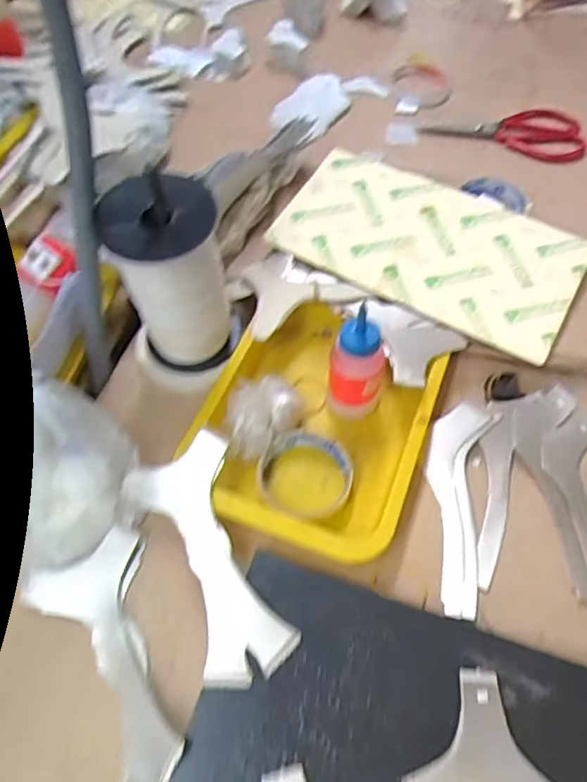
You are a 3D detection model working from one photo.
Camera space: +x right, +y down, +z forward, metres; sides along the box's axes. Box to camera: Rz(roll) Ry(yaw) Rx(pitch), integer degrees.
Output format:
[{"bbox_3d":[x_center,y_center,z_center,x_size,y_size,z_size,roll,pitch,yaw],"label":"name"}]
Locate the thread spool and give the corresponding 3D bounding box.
[{"bbox_3d":[-0.109,-0.096,0.516,0.092,0.179,0.084,-9,57,-5],"label":"thread spool"}]

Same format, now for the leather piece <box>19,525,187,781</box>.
[{"bbox_3d":[-0.134,0.201,0.429,0.093,0.033,0.184,-28,62,-16],"label":"leather piece"}]

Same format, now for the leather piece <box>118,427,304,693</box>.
[{"bbox_3d":[-0.065,0.130,0.445,0.086,0.020,0.186,-23,61,-14],"label":"leather piece"}]

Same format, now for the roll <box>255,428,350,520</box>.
[{"bbox_3d":[0.010,0.074,0.501,0.084,0.029,0.083,0,58,0],"label":"roll"}]

